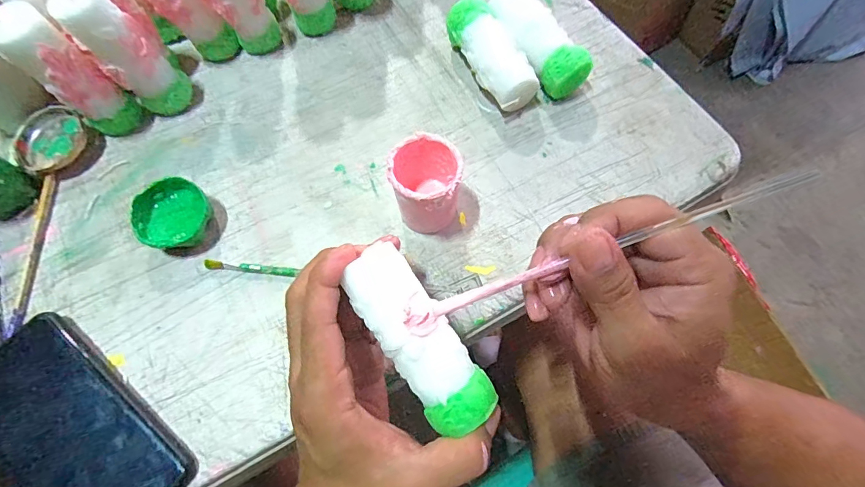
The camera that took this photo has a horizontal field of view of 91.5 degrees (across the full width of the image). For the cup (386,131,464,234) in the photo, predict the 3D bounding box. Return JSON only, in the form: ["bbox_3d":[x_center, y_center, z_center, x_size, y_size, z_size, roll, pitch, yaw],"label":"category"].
[{"bbox_3d":[-0.005,-0.041,0.310,0.049,0.065,0.049,0,66,0],"label":"cup"}]

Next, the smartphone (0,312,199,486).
[{"bbox_3d":[-0.235,0.121,0.275,0.163,0.013,0.079,36,71,15],"label":"smartphone"}]

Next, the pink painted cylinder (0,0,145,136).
[{"bbox_3d":[-0.282,-0.130,0.331,0.033,0.110,0.040,28,69,12],"label":"pink painted cylinder"}]

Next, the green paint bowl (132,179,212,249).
[{"bbox_3d":[-0.198,-0.020,0.327,0.050,0.029,0.053,0,66,0],"label":"green paint bowl"}]

